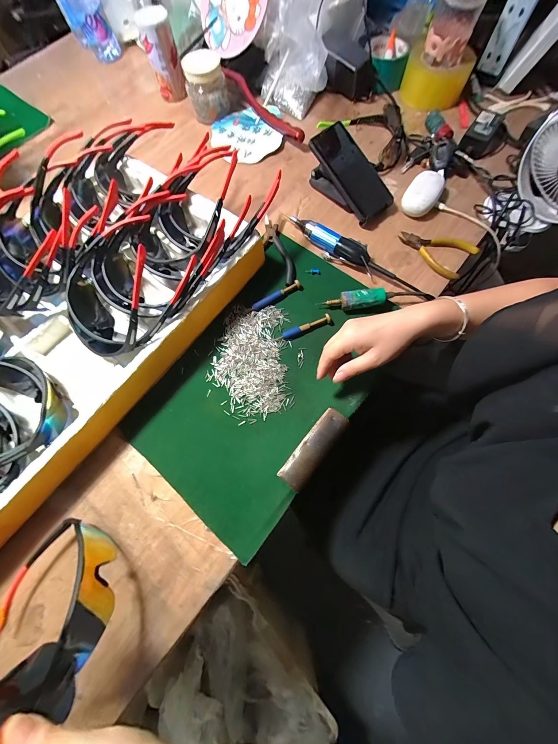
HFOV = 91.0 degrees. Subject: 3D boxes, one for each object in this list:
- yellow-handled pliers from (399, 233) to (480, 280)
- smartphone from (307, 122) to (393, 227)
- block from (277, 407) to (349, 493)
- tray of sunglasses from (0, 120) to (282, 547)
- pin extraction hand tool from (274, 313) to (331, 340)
[{"bbox_3d":[0.277,-0.220,0.482,0.121,0.013,0.087,42,77,15],"label":"yellow-handled pliers"},{"bbox_3d":[0.132,-0.351,0.494,0.087,0.087,0.159,-41,74,-12],"label":"smartphone"},{"bbox_3d":[0.049,0.104,0.375,0.037,0.007,0.117,37,76,13],"label":"block"},{"bbox_3d":[-0.359,-0.054,0.394,0.358,0.119,0.779,35,75,13],"label":"tray of sunglasses"},{"bbox_3d":[0.038,-0.069,0.431,0.089,0.015,0.012,-22,71,-6],"label":"pin extraction hand tool"}]

